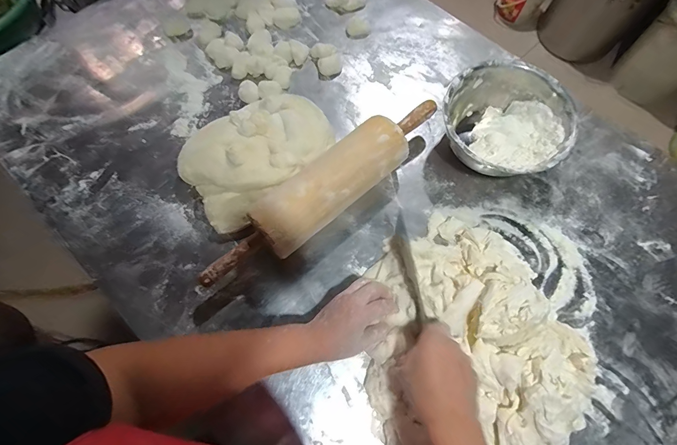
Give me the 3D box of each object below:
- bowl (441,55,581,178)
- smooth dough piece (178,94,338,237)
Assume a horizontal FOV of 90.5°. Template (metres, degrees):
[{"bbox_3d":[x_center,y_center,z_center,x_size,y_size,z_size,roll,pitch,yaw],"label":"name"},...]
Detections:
[{"bbox_3d":[0.254,-0.152,0.525,0.183,0.084,0.175,0,69,-1],"label":"bowl"},{"bbox_3d":[-0.121,-0.111,0.516,0.233,0.053,0.153,-36,74,-14],"label":"smooth dough piece"}]

